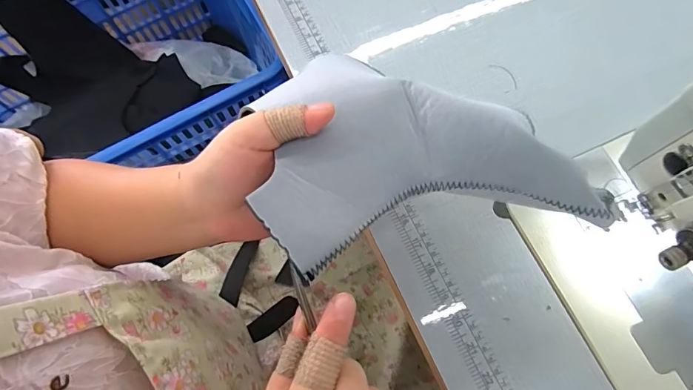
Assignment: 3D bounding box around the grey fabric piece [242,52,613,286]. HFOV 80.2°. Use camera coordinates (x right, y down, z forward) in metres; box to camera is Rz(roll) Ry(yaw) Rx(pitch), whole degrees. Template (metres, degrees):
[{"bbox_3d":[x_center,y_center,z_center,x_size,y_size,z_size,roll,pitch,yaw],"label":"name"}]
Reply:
[{"bbox_3d":[0.042,-0.035,0.249,0.187,0.036,0.137,-13,71,-2],"label":"grey fabric piece"}]

